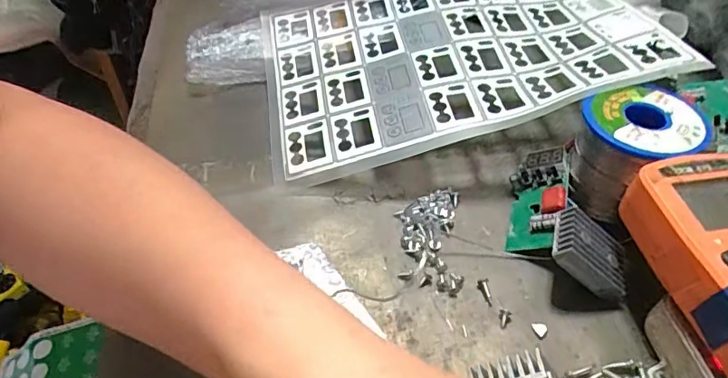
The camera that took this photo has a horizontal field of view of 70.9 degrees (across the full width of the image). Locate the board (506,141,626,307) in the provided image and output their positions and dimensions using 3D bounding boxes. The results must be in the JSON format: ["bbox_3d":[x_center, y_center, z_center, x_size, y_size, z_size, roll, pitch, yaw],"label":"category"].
[{"bbox_3d":[0.117,0.013,0.294,0.059,0.035,0.088,9,49,8],"label":"board"}]

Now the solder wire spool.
[{"bbox_3d":[0.156,-0.020,0.303,0.062,0.061,0.060,-23,52,-19],"label":"solder wire spool"}]

